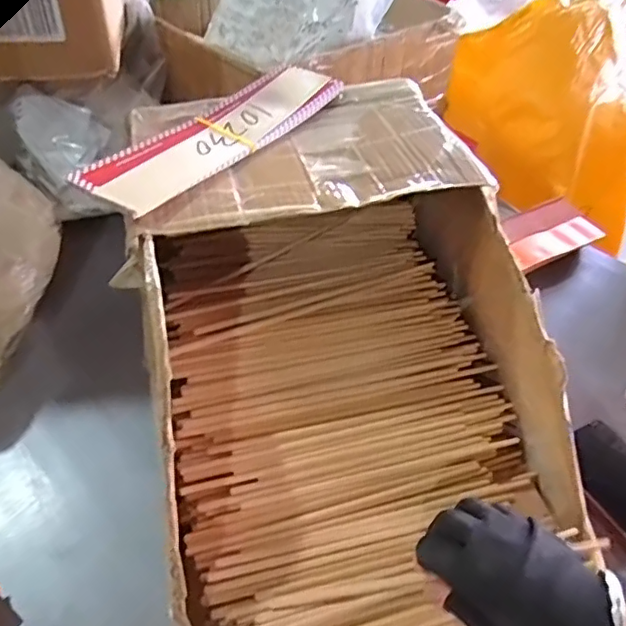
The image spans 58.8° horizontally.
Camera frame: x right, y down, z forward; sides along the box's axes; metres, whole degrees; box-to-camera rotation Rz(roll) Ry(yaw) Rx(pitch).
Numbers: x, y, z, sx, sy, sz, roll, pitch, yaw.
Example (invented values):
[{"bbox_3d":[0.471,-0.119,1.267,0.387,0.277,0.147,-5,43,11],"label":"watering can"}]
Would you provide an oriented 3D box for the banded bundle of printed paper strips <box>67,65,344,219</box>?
[{"bbox_3d":[-0.083,-0.165,0.495,0.075,0.018,0.277,27,49,21],"label":"banded bundle of printed paper strips"}]

